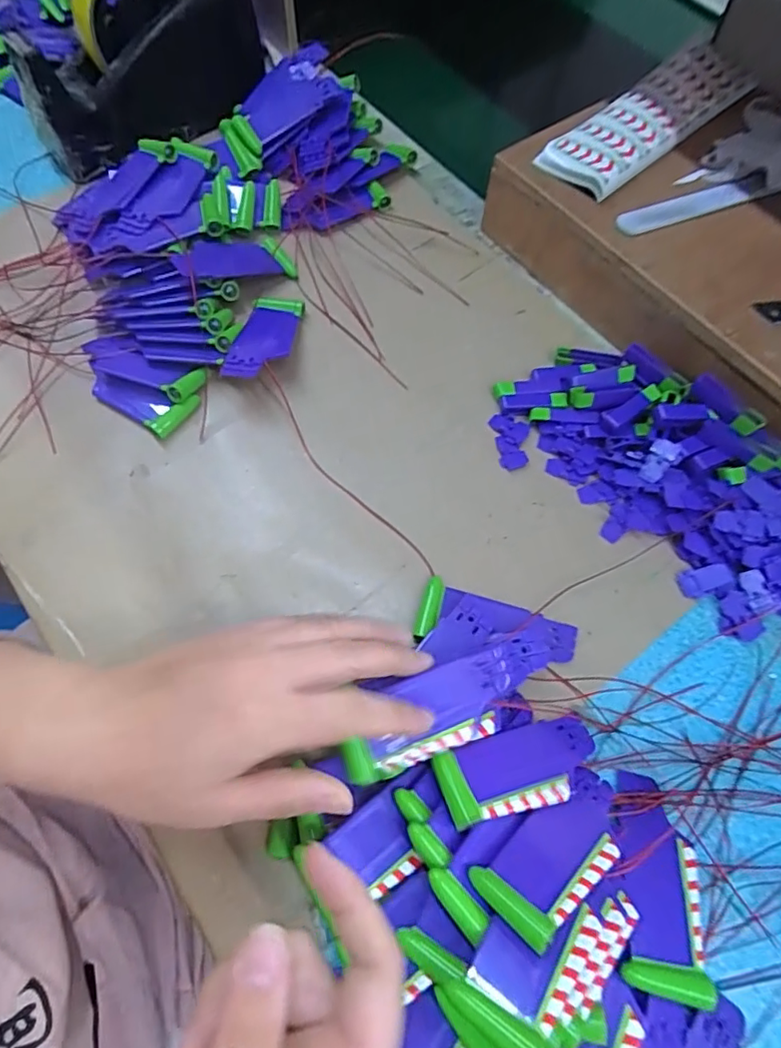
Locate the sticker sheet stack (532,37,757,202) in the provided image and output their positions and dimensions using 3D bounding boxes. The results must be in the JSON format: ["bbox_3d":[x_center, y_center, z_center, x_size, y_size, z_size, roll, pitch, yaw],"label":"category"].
[{"bbox_3d":[0.187,-0.290,0.396,0.184,0.020,0.057,-37,73,-16],"label":"sticker sheet stack"}]

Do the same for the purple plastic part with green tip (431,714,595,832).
[{"bbox_3d":[0.065,0.121,0.275,0.087,0.012,0.036,-9,67,-26],"label":"purple plastic part with green tip"}]

